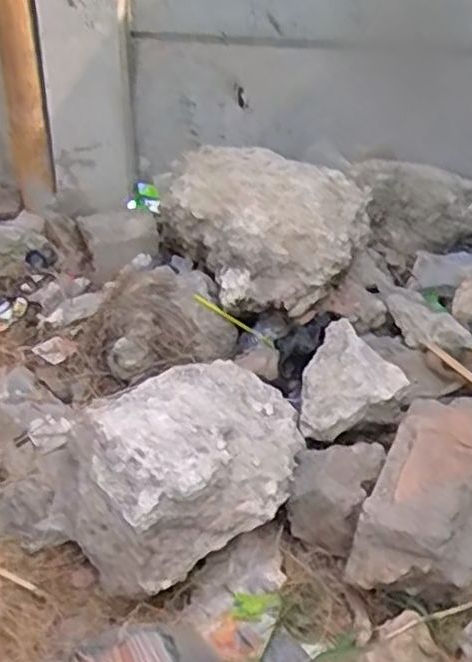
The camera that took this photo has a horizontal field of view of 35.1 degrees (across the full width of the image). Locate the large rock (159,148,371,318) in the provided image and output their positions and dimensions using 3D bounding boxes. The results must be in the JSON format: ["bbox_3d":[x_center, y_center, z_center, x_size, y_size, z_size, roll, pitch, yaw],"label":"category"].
[{"bbox_3d":[0.046,-0.208,1.415,0.306,0.204,0.405,-18,40,-24],"label":"large rock"}]

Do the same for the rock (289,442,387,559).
[{"bbox_3d":[0.134,0.219,1.042,0.115,0.106,0.129,15,38,18],"label":"rock"}]

